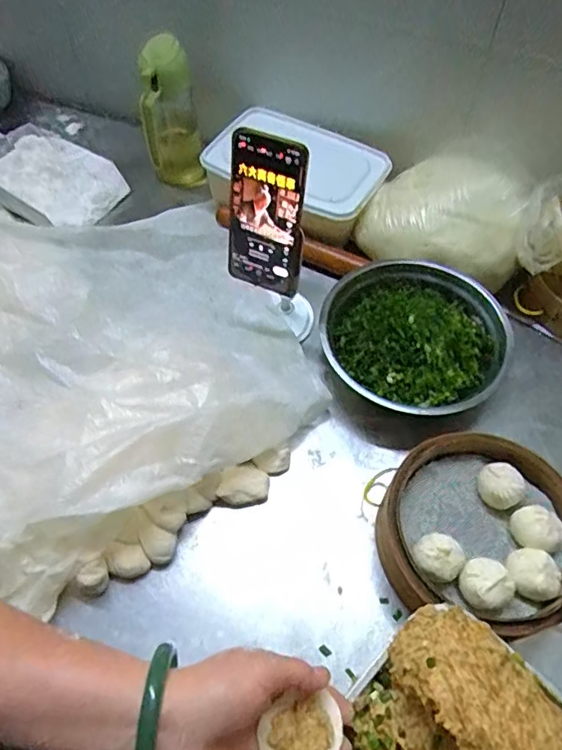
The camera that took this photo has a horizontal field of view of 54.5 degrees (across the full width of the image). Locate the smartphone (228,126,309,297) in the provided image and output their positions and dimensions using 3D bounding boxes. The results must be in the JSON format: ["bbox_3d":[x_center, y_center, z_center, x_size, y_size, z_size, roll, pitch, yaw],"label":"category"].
[{"bbox_3d":[-0.014,-0.156,0.550,0.079,0.164,0.012,19,45,11],"label":"smartphone"}]

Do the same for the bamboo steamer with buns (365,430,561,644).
[{"bbox_3d":[0.183,0.147,0.507,0.171,0.069,0.173,-12,59,-7],"label":"bamboo steamer with buns"}]

